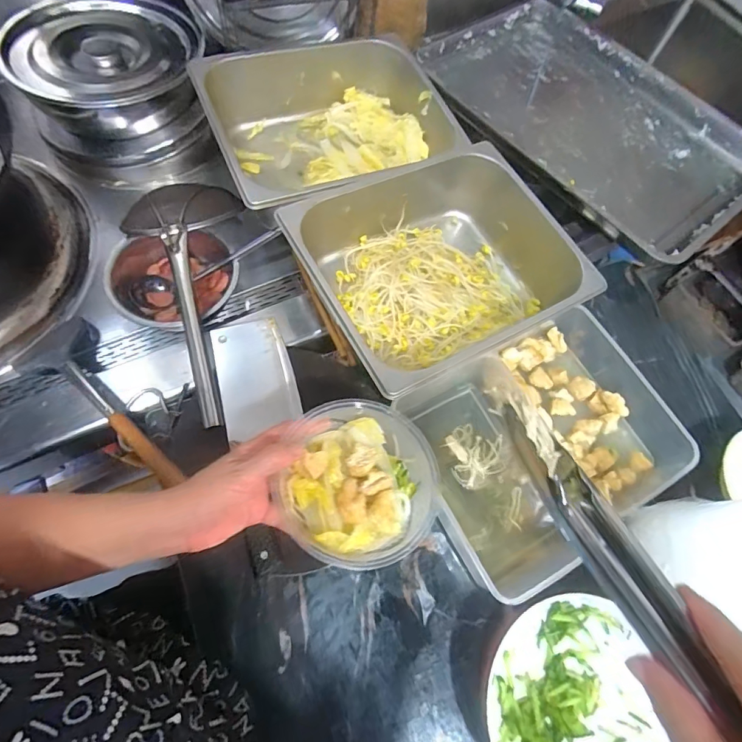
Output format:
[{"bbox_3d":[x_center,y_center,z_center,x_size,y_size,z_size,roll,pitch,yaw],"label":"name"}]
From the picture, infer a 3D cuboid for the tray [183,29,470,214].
[{"bbox_3d":[-0.051,-0.356,0.638,0.335,0.095,0.260,-22,71,-14],"label":"tray"}]

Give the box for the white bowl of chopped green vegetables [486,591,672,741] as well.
[{"bbox_3d":[0.198,0.327,0.424,0.173,0.053,0.193,2,66,-3],"label":"white bowl of chopped green vegetables"}]

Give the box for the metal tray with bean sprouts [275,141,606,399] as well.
[{"bbox_3d":[0.083,-0.116,0.563,0.302,0.132,0.255,-24,70,-13],"label":"metal tray with bean sprouts"}]

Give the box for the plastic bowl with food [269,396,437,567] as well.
[{"bbox_3d":[-0.005,0.102,0.396,0.126,0.044,0.139,23,67,7],"label":"plastic bowl with food"}]

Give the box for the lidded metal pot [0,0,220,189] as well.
[{"bbox_3d":[-0.396,-0.451,0.701,0.270,0.125,0.285,-17,68,-10],"label":"lidded metal pot"}]

